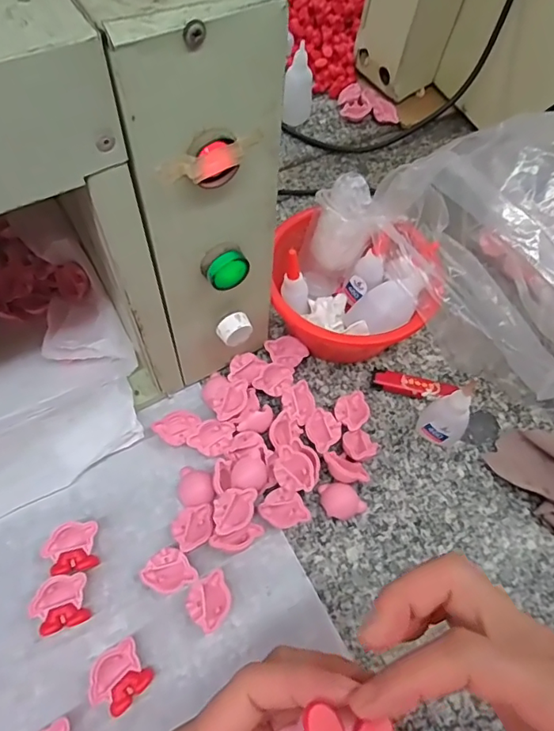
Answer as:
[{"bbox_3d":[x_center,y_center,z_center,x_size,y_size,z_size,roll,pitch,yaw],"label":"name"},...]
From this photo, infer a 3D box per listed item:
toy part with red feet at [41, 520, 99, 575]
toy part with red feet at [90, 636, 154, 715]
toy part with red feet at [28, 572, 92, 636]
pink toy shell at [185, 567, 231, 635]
[{"bbox_3d":[-0.145,0.130,0.357,0.034,0.019,0.032,-3,59,-6],"label":"toy part with red feet"},{"bbox_3d":[-0.100,0.198,0.321,0.035,0.017,0.034,-35,67,-22],"label":"toy part with red feet"},{"bbox_3d":[-0.146,0.161,0.341,0.035,0.015,0.033,-11,60,-11],"label":"toy part with red feet"},{"bbox_3d":[-0.045,0.163,0.346,0.029,0.014,0.032,-23,63,-17],"label":"pink toy shell"}]

